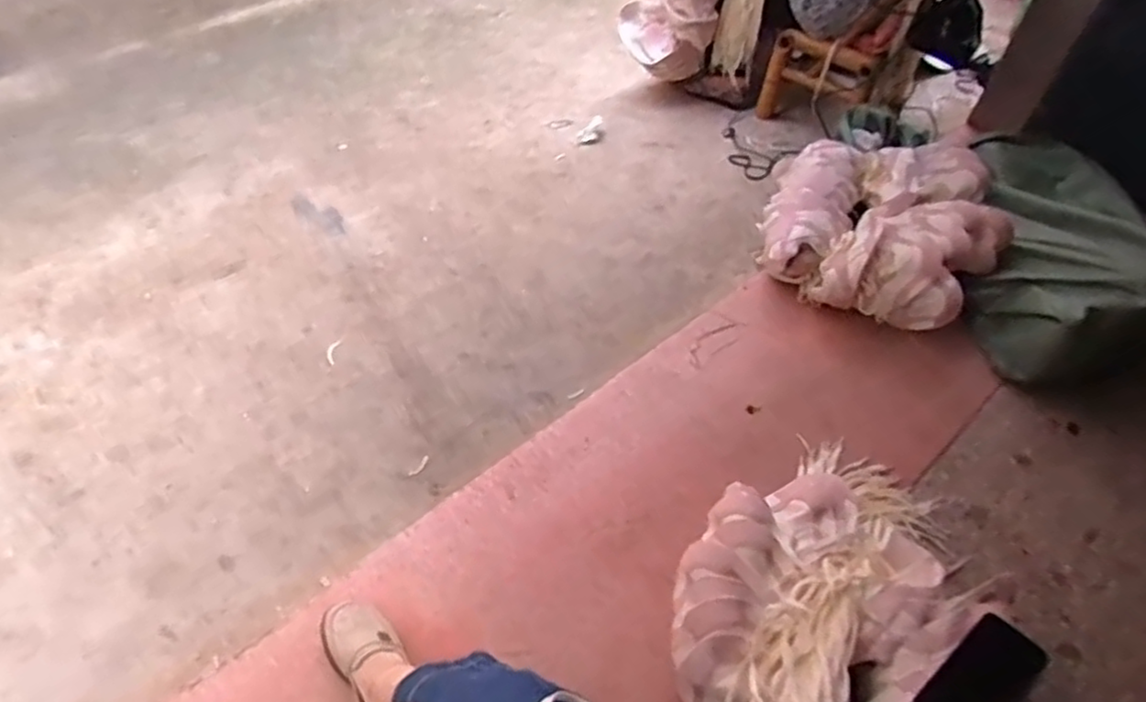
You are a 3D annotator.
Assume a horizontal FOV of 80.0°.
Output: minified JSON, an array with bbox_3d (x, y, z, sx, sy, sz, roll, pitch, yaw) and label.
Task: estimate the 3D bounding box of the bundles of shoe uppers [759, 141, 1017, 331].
[{"bbox_3d":[0.666,-0.285,1.497,0.471,0.144,0.468,11,47,13],"label":"bundles of shoe uppers"}]

